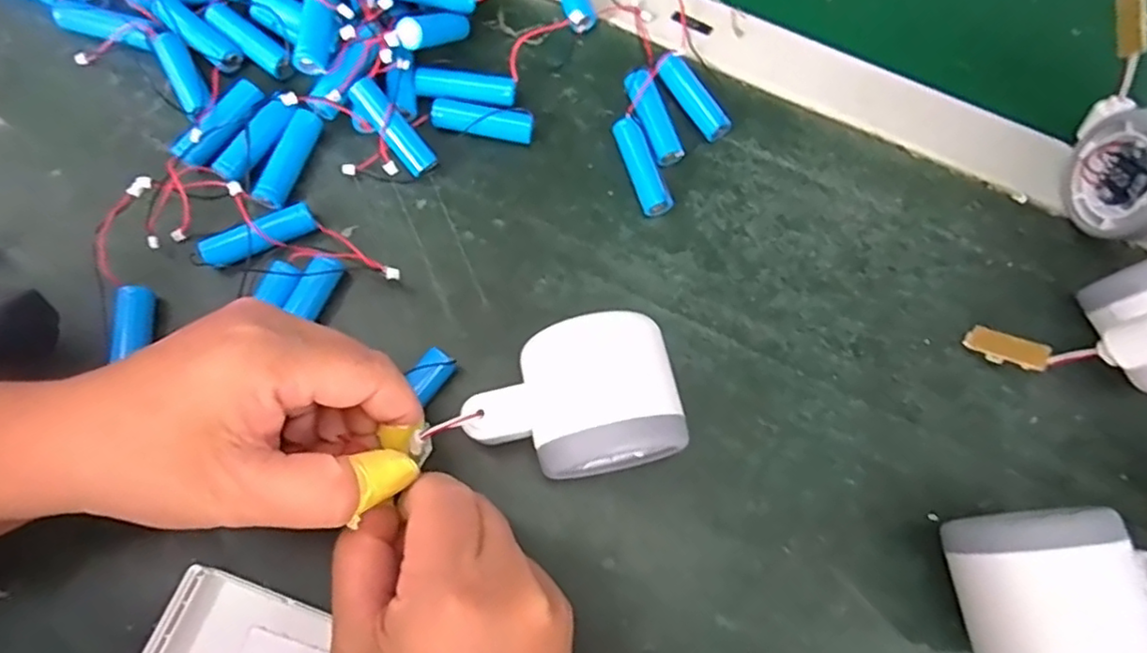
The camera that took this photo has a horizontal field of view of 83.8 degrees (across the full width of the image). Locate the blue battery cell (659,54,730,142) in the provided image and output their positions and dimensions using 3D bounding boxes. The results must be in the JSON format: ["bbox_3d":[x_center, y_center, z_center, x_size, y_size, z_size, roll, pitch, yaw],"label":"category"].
[{"bbox_3d":[0.061,-0.116,0.325,0.015,0.010,0.046,-37,90,-13],"label":"blue battery cell"}]

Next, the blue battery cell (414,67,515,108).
[{"bbox_3d":[-0.054,-0.120,0.325,0.049,0.014,0.015,8,72,1],"label":"blue battery cell"}]

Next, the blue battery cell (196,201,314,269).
[{"bbox_3d":[-0.145,-0.041,0.295,0.050,0.015,0.014,-26,74,-10],"label":"blue battery cell"}]

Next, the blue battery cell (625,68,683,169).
[{"bbox_3d":[0.040,-0.107,0.326,0.018,0.013,0.052,-24,85,-10],"label":"blue battery cell"}]

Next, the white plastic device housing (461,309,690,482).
[{"bbox_3d":[-0.001,0.032,0.255,0.079,0.050,0.055,-14,73,-6],"label":"white plastic device housing"}]

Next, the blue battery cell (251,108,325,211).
[{"bbox_3d":[-0.139,-0.081,0.308,0.013,0.014,0.050,23,73,6],"label":"blue battery cell"}]

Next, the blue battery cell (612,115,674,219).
[{"bbox_3d":[0.034,-0.079,0.318,0.015,0.014,0.049,-19,74,-8],"label":"blue battery cell"}]

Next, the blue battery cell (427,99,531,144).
[{"bbox_3d":[-0.046,-0.103,0.321,0.050,0.017,0.013,9,72,1],"label":"blue battery cell"}]

